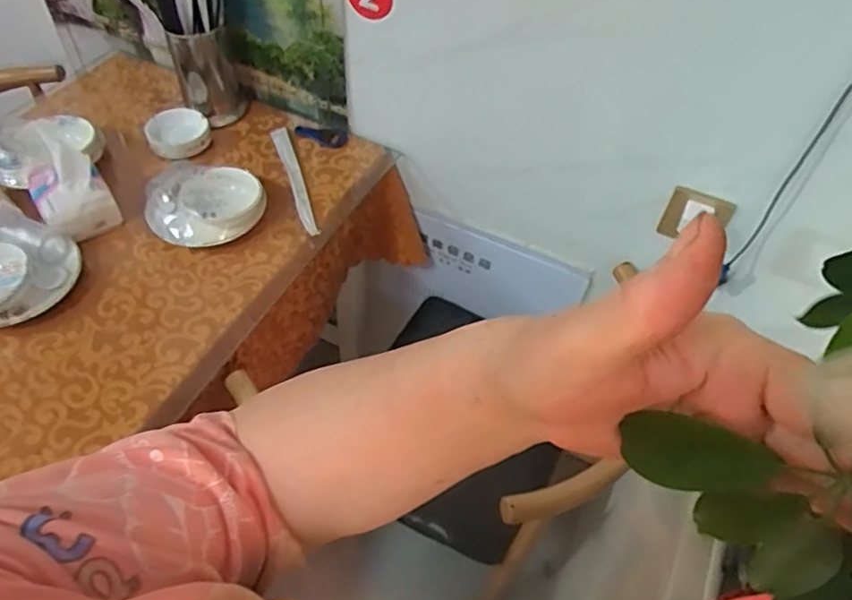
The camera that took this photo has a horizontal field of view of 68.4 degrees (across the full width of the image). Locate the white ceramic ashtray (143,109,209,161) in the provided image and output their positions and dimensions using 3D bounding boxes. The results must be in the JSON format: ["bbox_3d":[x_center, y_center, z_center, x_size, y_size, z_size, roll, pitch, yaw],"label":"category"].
[{"bbox_3d":[-0.417,-0.282,1.054,0.099,0.035,0.091,-17,55,-17],"label":"white ceramic ashtray"}]

